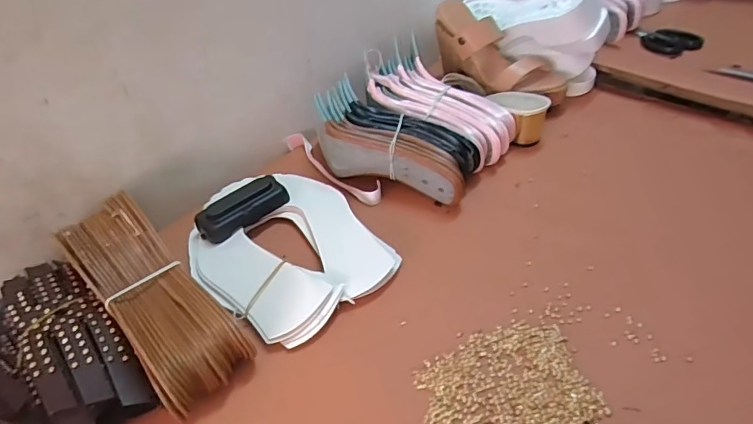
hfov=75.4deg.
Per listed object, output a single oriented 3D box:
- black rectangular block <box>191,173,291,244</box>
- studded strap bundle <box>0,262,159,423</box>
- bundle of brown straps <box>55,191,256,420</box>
[{"bbox_3d":[-0.161,-0.003,0.588,0.107,0.033,0.045,-35,49,-28],"label":"black rectangular block"},{"bbox_3d":[-0.288,0.121,0.447,0.099,0.064,0.222,-32,48,-27],"label":"studded strap bundle"},{"bbox_3d":[-0.210,0.081,0.464,0.084,0.081,0.238,-34,49,-28],"label":"bundle of brown straps"}]

